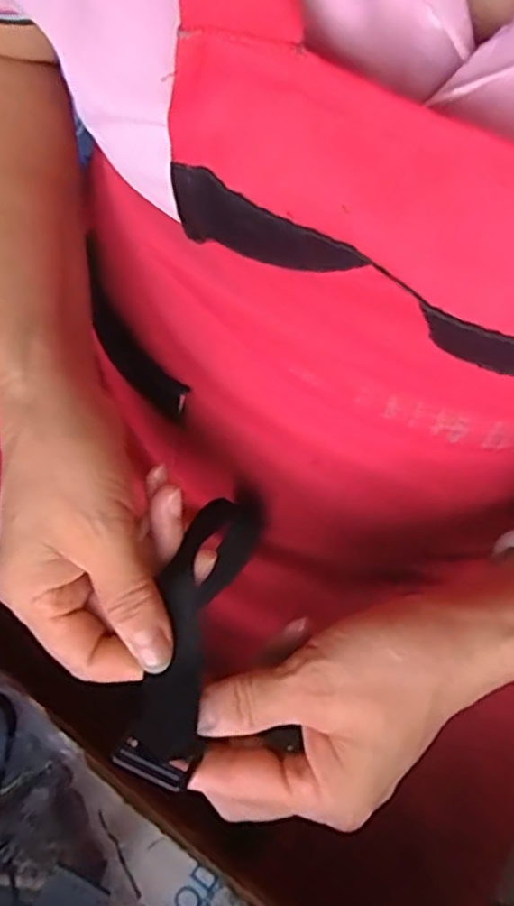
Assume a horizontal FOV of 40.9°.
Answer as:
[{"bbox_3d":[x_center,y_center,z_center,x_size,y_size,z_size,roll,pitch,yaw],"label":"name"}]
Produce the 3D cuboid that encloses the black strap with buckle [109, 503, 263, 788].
[{"bbox_3d":[-0.026,0.072,0.286,0.030,0.013,0.118,15,62,4],"label":"black strap with buckle"}]

